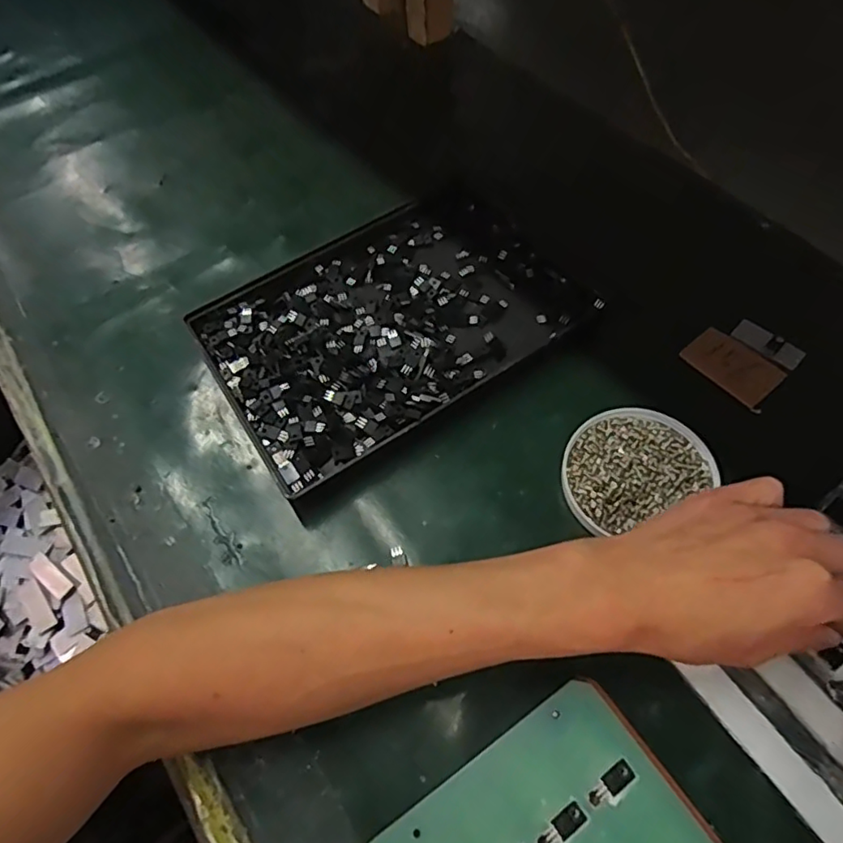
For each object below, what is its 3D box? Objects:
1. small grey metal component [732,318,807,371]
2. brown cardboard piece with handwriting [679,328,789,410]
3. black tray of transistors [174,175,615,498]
[{"bbox_3d":[0.266,-0.060,0.443,0.050,0.004,0.022,39,70,23],"label":"small grey metal component"},{"bbox_3d":[0.235,-0.042,0.437,0.042,0.006,0.065,-37,64,-16],"label":"brown cardboard piece with handwriting"},{"bbox_3d":[-0.022,-0.081,0.464,0.275,0.025,0.196,-31,62,-13],"label":"black tray of transistors"}]

